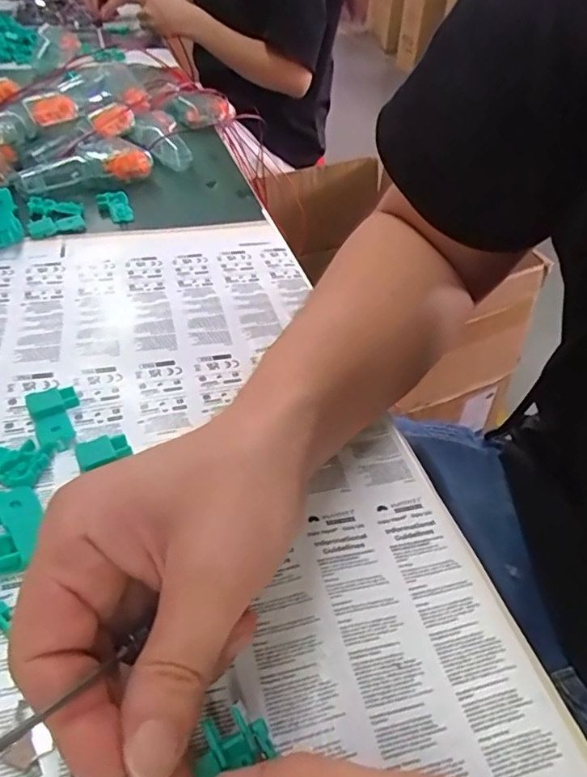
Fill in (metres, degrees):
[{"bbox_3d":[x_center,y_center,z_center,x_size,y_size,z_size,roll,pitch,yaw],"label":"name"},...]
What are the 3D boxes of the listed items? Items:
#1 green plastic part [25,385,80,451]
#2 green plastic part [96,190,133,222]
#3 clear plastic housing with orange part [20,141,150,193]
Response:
[{"bbox_3d":[-0.126,0.015,0.299,0.025,0.006,0.043,-19,46,-25],"label":"green plastic part"},{"bbox_3d":[-0.157,-0.161,0.496,0.024,0.010,0.044,-19,47,-26],"label":"green plastic part"},{"bbox_3d":[-0.197,-0.206,0.524,0.055,0.026,0.114,33,48,28],"label":"clear plastic housing with orange part"}]

